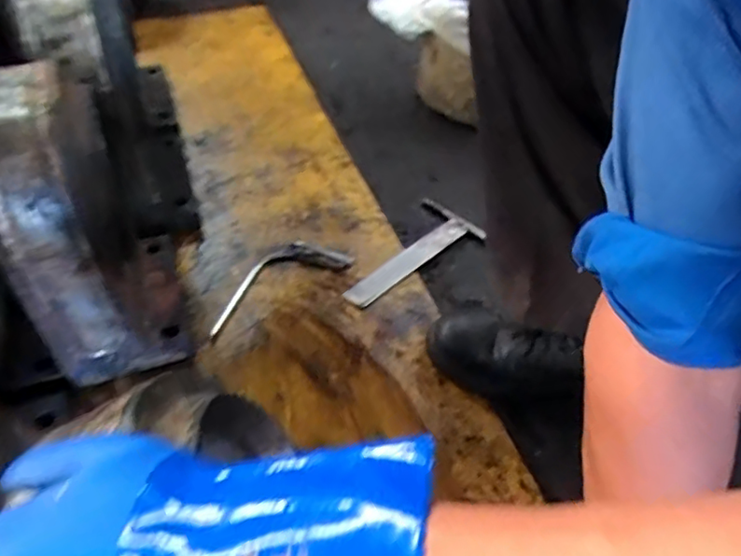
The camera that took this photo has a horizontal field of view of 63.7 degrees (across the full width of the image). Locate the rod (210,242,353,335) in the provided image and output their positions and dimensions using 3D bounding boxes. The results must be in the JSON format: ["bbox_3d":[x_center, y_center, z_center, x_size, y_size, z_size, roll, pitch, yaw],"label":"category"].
[{"bbox_3d":[-0.131,-0.001,0.795,0.207,0.009,0.084,-26,55,-24],"label":"rod"}]

